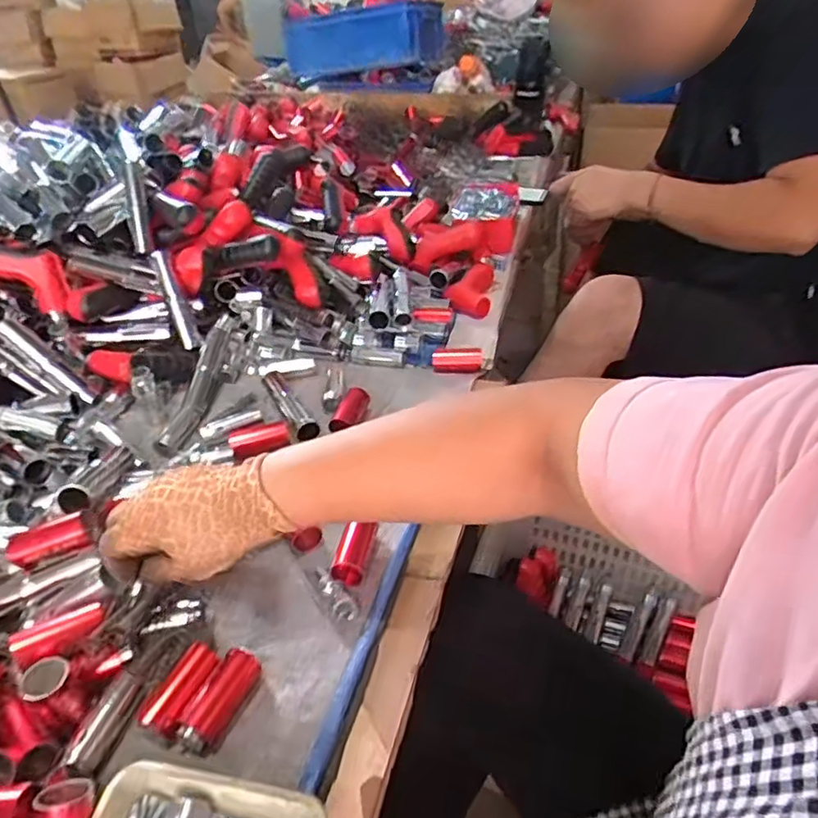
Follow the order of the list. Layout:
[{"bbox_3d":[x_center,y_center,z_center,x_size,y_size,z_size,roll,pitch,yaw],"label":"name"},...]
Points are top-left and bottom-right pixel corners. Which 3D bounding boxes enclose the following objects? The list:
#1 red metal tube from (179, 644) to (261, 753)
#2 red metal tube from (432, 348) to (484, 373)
[{"bbox_3d":[-0.134,0.207,0.445,0.027,0.028,0.068,14,40,20],"label":"red metal tube"},{"bbox_3d":[0.063,-0.062,0.786,0.064,0.023,0.029,-6,38,-4],"label":"red metal tube"}]

